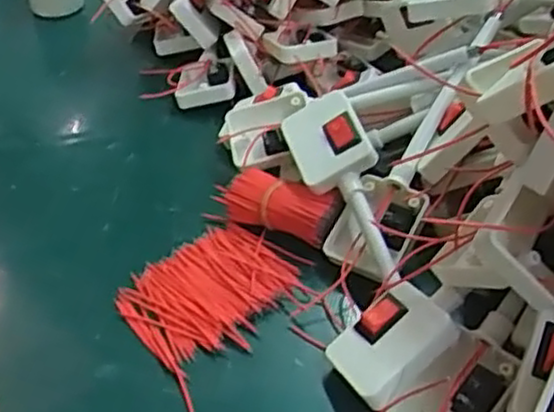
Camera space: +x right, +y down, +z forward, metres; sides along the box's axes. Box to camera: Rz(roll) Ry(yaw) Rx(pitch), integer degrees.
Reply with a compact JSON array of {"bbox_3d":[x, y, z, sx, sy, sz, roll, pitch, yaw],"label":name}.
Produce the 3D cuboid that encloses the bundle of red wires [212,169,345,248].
[{"bbox_3d":[0.001,0.001,0.374,0.063,0.024,0.022,18,44,22],"label":"bundle of red wires"}]

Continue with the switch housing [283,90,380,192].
[{"bbox_3d":[0.027,-0.030,0.368,0.038,0.016,0.054,-37,55,10],"label":"switch housing"}]

